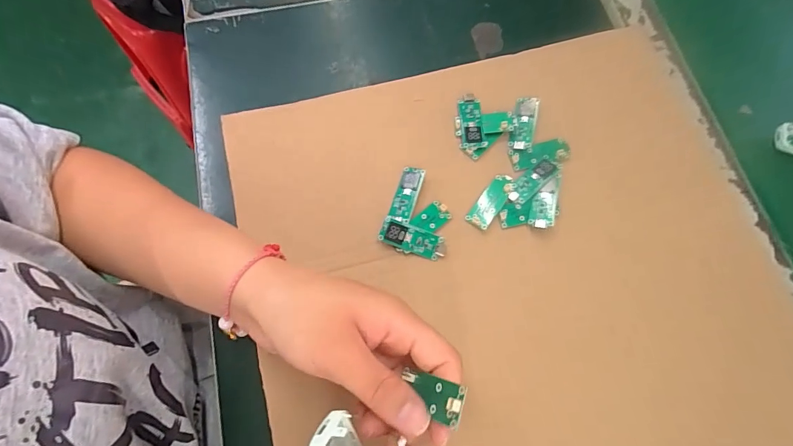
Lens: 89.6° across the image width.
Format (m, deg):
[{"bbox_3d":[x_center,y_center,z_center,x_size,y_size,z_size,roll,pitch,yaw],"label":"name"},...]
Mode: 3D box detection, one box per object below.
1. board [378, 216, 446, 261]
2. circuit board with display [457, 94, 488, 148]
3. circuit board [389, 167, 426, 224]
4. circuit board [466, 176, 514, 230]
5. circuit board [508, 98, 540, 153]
[{"bbox_3d":[0.013,0.013,0.305,0.051,0.005,0.020,21,90,-6],"label":"board"},{"bbox_3d":[0.064,-0.086,0.339,0.020,0.006,0.049,1,72,-2],"label":"circuit board with display"},{"bbox_3d":[0.008,-0.022,0.315,0.017,0.006,0.047,16,72,3],"label":"circuit board"},{"bbox_3d":[0.076,-0.018,0.319,0.018,0.004,0.050,36,74,9],"label":"circuit board"},{"bbox_3d":[0.110,-0.085,0.340,0.020,0.008,0.051,15,72,3],"label":"circuit board"}]

